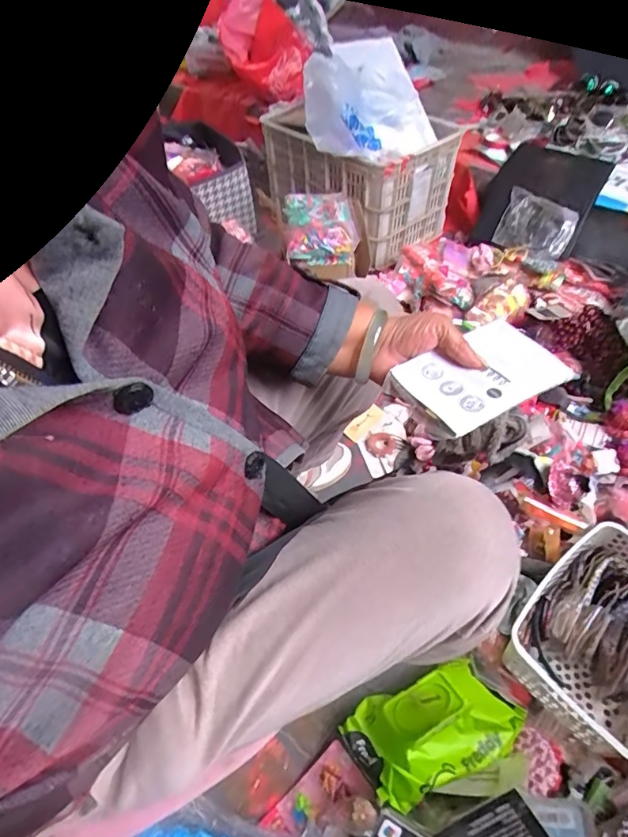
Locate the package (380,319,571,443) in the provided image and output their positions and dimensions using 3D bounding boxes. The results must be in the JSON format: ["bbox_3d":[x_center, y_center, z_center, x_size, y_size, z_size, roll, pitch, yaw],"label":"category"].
[{"bbox_3d":[0.152,-0.040,0.425,0.150,0.019,0.098,-28,55,-20],"label":"package"}]

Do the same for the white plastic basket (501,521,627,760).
[{"bbox_3d":[0.425,0.304,0.660,0.297,0.091,0.208,-34,57,-24],"label":"white plastic basket"}]

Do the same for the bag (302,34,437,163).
[{"bbox_3d":[0.174,-0.895,1.275,0.313,0.230,0.489,9,51,9],"label":"bag"}]

